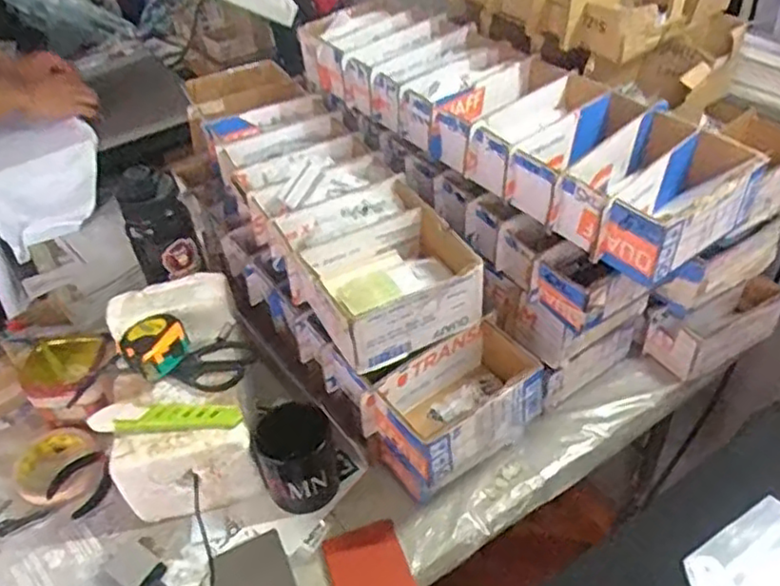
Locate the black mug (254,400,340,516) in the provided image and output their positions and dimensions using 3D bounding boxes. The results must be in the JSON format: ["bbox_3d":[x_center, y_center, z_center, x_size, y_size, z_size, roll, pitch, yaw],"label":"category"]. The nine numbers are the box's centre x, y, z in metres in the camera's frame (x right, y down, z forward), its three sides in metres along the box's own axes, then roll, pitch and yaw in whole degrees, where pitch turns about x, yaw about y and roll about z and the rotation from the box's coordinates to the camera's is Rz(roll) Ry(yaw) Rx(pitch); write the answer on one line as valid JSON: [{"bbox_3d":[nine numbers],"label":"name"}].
[{"bbox_3d":[-0.100,0.182,0.739,0.078,0.097,0.073,-3,41,3],"label":"black mug"}]

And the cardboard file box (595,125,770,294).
[{"bbox_3d":[0.275,-0.079,0.640,0.159,0.074,0.080,-33,48,-28],"label":"cardboard file box"}]

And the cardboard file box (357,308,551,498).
[{"bbox_3d":[0.068,0.113,0.696,0.164,0.070,0.096,-28,46,-23],"label":"cardboard file box"}]

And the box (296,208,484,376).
[{"bbox_3d":[-0.006,-0.012,0.730,0.164,0.075,0.154,-22,43,-18],"label":"box"}]

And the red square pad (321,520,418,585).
[{"bbox_3d":[-0.023,0.280,0.687,0.080,0.025,0.087,-16,42,-11],"label":"red square pad"}]

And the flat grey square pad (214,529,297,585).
[{"bbox_3d":[-0.143,0.293,0.698,0.078,0.009,0.077,-20,43,-16],"label":"flat grey square pad"}]

